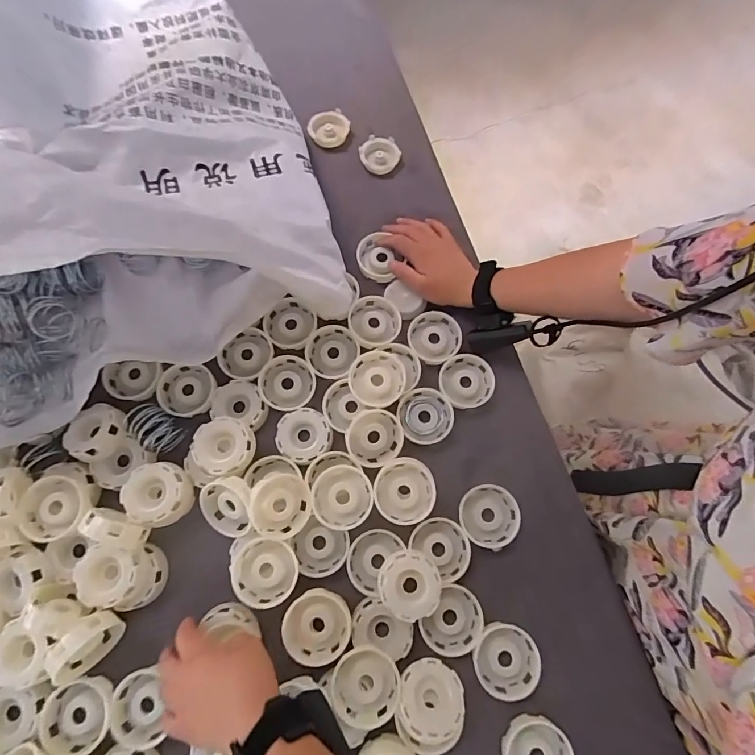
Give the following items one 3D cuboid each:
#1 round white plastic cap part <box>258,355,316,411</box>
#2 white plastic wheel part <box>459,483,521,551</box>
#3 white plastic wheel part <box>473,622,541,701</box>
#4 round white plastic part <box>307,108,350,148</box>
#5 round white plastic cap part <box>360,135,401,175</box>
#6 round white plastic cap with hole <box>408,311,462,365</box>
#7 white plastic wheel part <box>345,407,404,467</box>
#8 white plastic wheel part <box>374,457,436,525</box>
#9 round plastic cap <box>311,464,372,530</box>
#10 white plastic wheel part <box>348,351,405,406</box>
[{"bbox_3d":[-0.110,0.008,0.516,0.065,0.021,0.067,0,74,-1],"label":"round white plastic cap part"},{"bbox_3d":[0.127,0.155,0.473,0.068,0.013,0.066,0,74,-1],"label":"white plastic wheel part"},{"bbox_3d":[0.136,0.295,0.441,0.067,0.015,0.068,0,74,-1],"label":"white plastic wheel part"},{"bbox_3d":[-0.073,-0.369,0.621,0.057,0.018,0.050,-26,76,-8],"label":"round white plastic part"},{"bbox_3d":[0.002,-0.327,0.612,0.056,0.010,0.060,0,74,-1],"label":"round white plastic cap part"},{"bbox_3d":[0.071,-0.050,0.530,0.069,0.021,0.061,-38,78,-11],"label":"round white plastic cap with hole"},{"bbox_3d":[-0.003,0.070,0.485,0.066,0.027,0.061,0,74,-1],"label":"white plastic wheel part"},{"bbox_3d":[0.030,0.126,0.469,0.066,0.024,0.068,0,74,-1],"label":"white plastic wheel part"},{"bbox_3d":[-0.039,0.131,0.460,0.065,0.014,0.066,0,74,-1],"label":"round plastic cap"},{"bbox_3d":[0.000,0.003,0.500,0.067,0.023,0.062,0,74,-1],"label":"white plastic wheel part"}]

